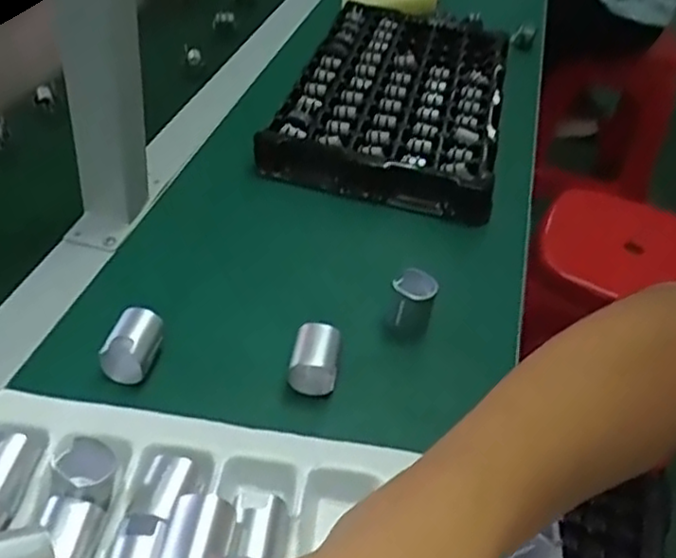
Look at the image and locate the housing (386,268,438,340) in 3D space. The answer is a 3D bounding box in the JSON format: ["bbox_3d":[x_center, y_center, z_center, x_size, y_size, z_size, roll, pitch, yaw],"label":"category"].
[{"bbox_3d":[0.051,0.017,0.502,0.030,0.042,0.031,6,39,-5],"label":"housing"}]

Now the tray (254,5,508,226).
[{"bbox_3d":[0.070,-0.202,0.753,0.199,0.037,0.397,14,39,5],"label":"tray"}]

